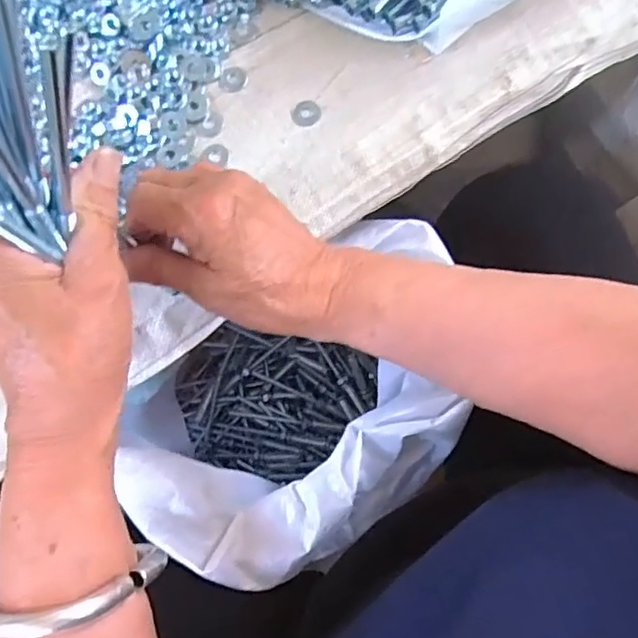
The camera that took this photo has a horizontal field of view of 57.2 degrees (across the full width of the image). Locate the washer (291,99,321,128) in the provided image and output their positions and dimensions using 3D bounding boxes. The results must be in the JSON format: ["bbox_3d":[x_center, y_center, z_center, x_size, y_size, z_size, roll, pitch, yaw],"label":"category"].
[{"bbox_3d":[-0.009,-0.142,0.402,0.021,0.004,0.019,-9,76,-2],"label":"washer"}]

